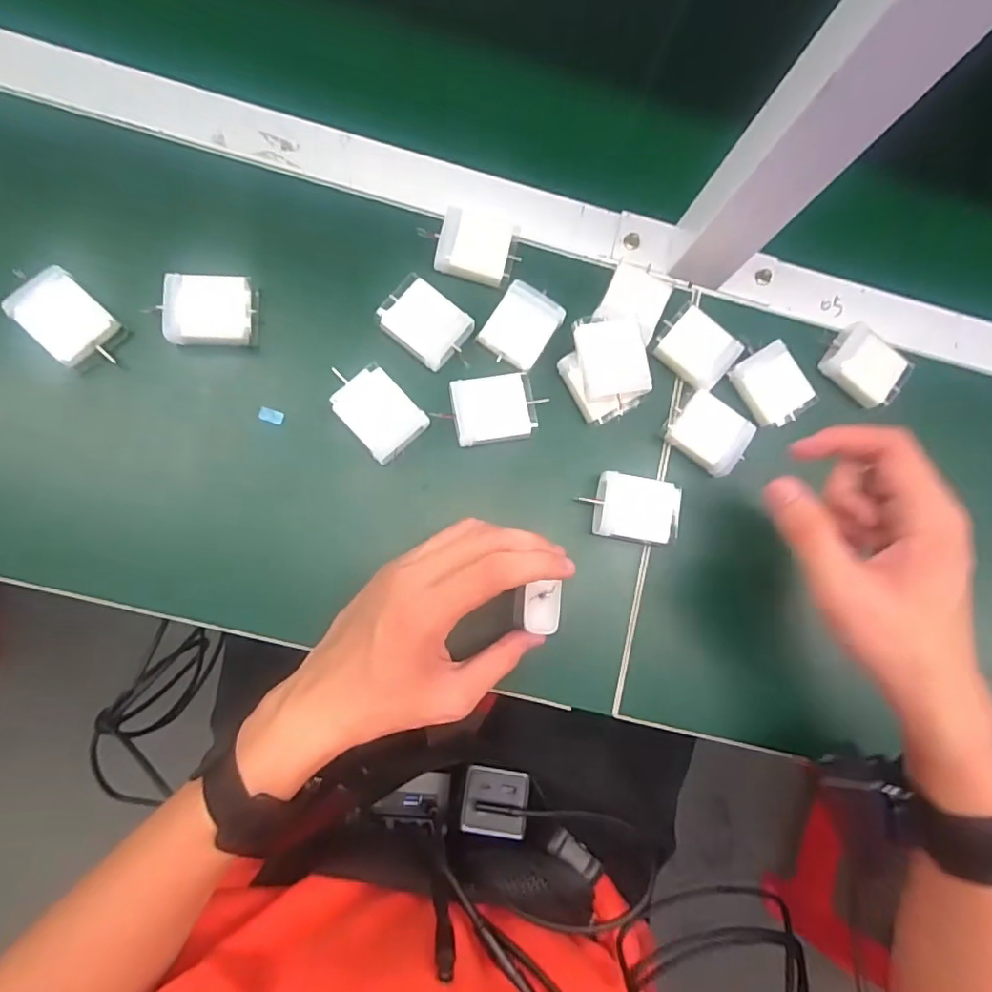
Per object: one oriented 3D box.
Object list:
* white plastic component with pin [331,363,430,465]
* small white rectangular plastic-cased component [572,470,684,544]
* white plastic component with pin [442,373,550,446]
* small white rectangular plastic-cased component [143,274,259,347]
[{"bbox_3d":[-0.075,-0.052,0.356,0.057,0.018,0.042,44,79,2],"label":"white plastic component with pin"},{"bbox_3d":[0.090,0.009,0.366,0.057,0.020,0.041,10,80,-5],"label":"small white rectangular plastic-cased component"},{"bbox_3d":[-0.001,-0.055,0.363,0.054,0.013,0.041,-11,82,-8],"label":"white plastic component with pin"},{"bbox_3d":[-0.180,-0.115,0.356,0.050,0.026,0.044,0,81,-7],"label":"small white rectangular plastic-cased component"}]

